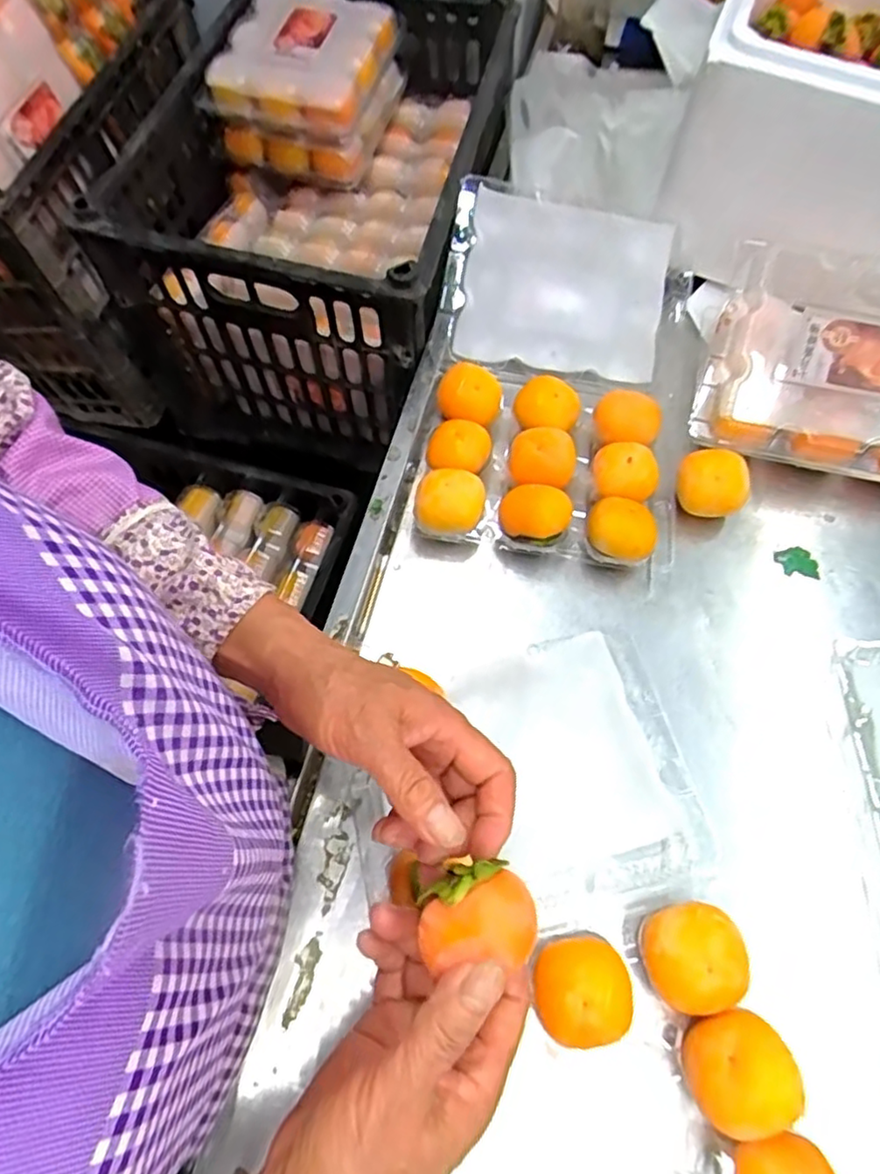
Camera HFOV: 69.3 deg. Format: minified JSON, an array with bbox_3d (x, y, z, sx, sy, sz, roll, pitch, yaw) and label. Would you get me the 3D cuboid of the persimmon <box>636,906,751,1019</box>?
[{"bbox_3d":[0.144,0.213,0.367,0.051,0.055,0.051,0,63,1],"label":"persimmon"}]

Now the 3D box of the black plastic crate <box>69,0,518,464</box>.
[{"bbox_3d":[-0.114,-0.427,0.758,0.334,0.295,0.473,13,64,7],"label":"black plastic crate"}]

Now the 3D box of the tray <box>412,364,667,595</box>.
[{"bbox_3d":[0.090,-0.108,0.532,0.195,0.059,0.177,11,64,6],"label":"tray"}]

